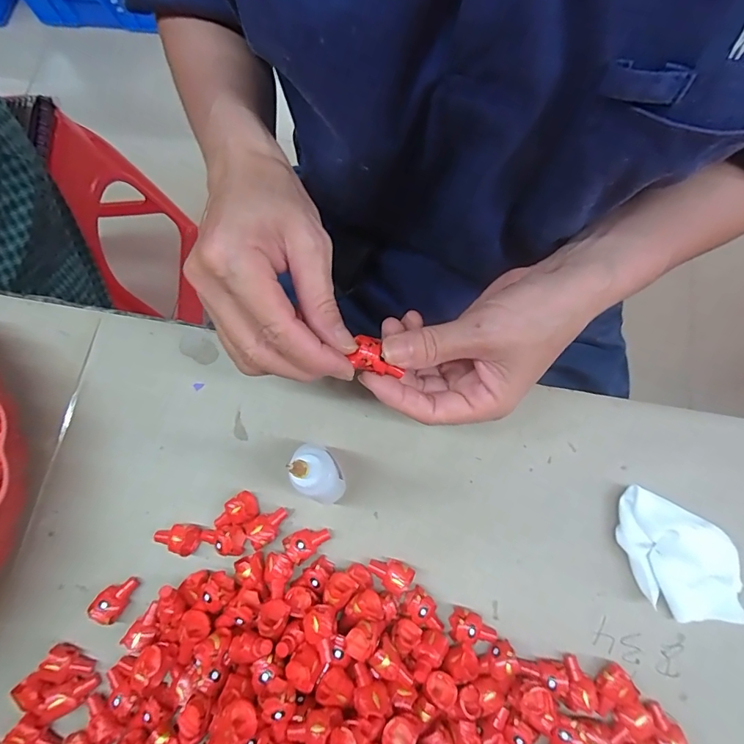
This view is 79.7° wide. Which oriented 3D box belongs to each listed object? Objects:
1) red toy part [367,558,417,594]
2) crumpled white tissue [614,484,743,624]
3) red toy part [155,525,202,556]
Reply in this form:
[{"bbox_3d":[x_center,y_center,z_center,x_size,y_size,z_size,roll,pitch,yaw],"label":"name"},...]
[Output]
[{"bbox_3d":[0.010,0.115,0.254,0.025,0.012,0.016,24,78,7],"label":"red toy part"},{"bbox_3d":[0.172,0.102,0.247,0.049,0.024,0.082,-23,77,-4],"label":"crumpled white tissue"},{"bbox_3d":[-0.116,0.096,0.263,0.026,0.014,0.016,16,78,5],"label":"red toy part"}]

